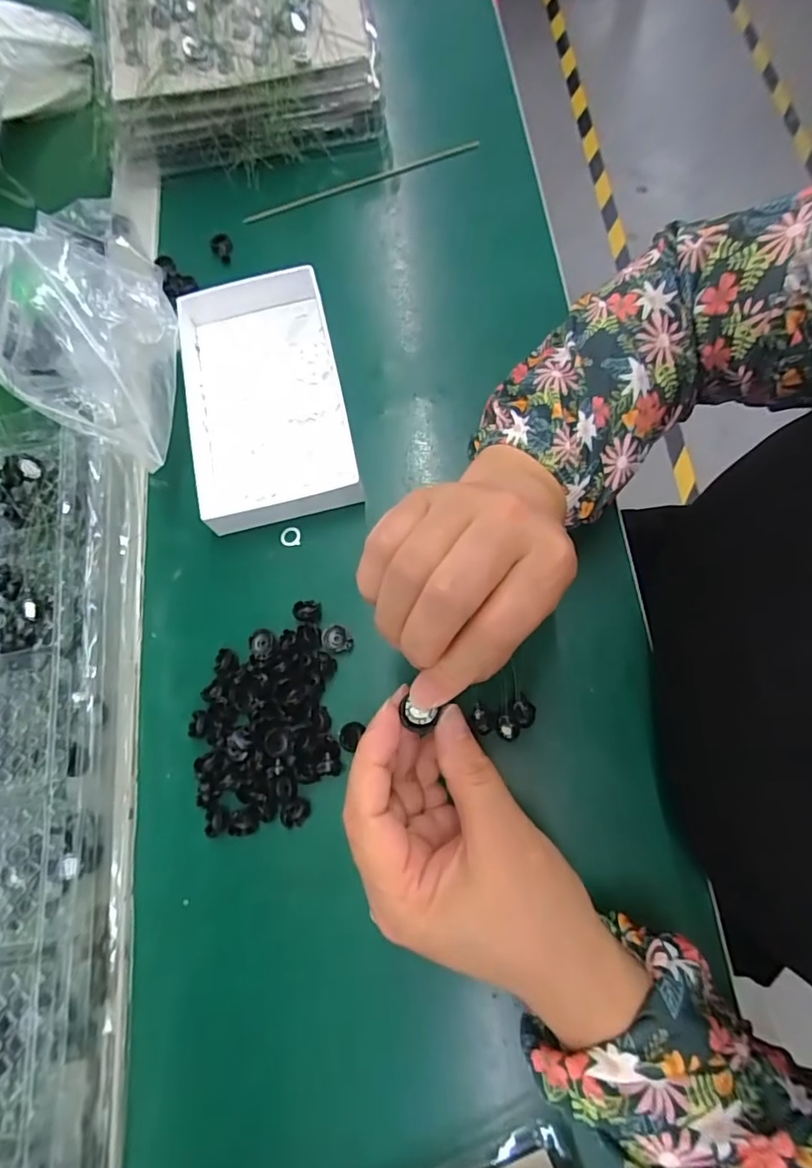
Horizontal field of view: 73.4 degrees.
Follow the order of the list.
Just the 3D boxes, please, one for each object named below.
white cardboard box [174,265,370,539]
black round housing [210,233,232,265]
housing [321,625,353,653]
[{"bbox_3d":[-0.097,-0.125,0.365,0.104,0.027,0.178,-13,73,1],"label":"white cardboard box"},{"bbox_3d":[-0.141,-0.258,0.418,0.016,0.004,0.024,-12,73,1],"label":"black round housing"},{"bbox_3d":[-0.041,0.033,0.324,0.017,0.007,0.016,-1,74,4],"label":"housing"}]

